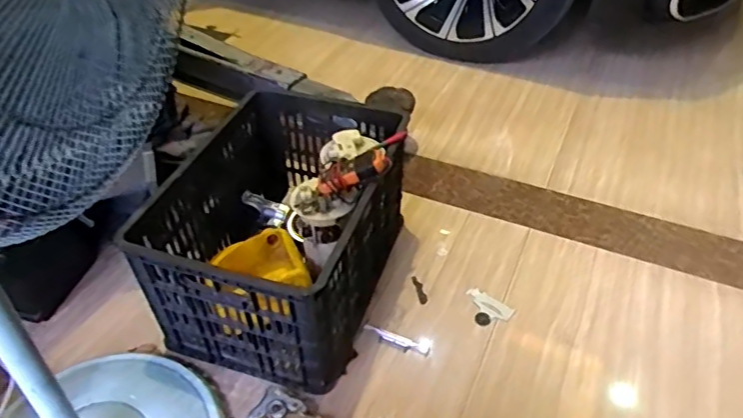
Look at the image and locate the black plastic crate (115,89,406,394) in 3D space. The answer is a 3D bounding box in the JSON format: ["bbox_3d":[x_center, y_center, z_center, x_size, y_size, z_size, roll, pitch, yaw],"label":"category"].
[{"bbox_3d":[-0.167,0.021,1.115,0.389,0.312,0.548,13,44,14],"label":"black plastic crate"}]

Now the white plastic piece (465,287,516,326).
[{"bbox_3d":[0.225,0.197,1.121,0.096,0.008,0.071,25,49,27],"label":"white plastic piece"}]

